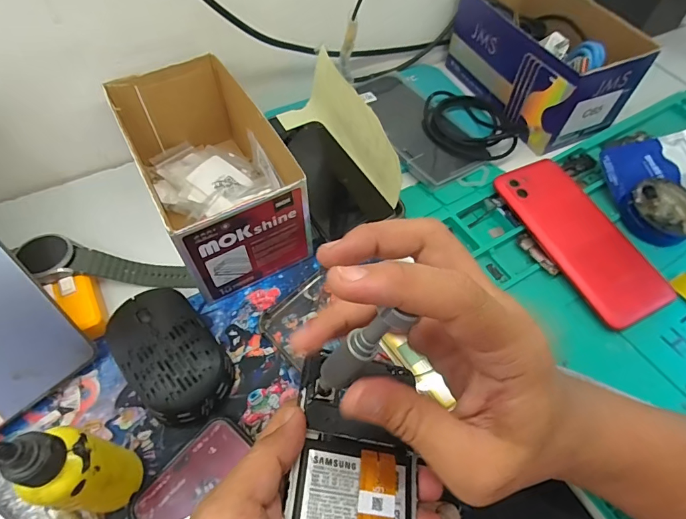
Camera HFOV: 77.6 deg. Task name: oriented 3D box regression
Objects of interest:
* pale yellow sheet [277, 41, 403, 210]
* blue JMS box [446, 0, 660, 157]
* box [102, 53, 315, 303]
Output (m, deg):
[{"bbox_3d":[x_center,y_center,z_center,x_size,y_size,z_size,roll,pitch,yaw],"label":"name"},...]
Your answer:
[{"bbox_3d":[-0.003,-0.109,0.380,0.045,0.076,0.150,-27,62,-17],"label":"pale yellow sheet"},{"bbox_3d":[0.209,-0.224,0.453,0.104,0.082,0.190,-23,61,-15],"label":"blue JMS box"},{"bbox_3d":[-0.111,-0.077,0.353,0.094,0.084,0.188,-26,61,-17],"label":"box"}]

